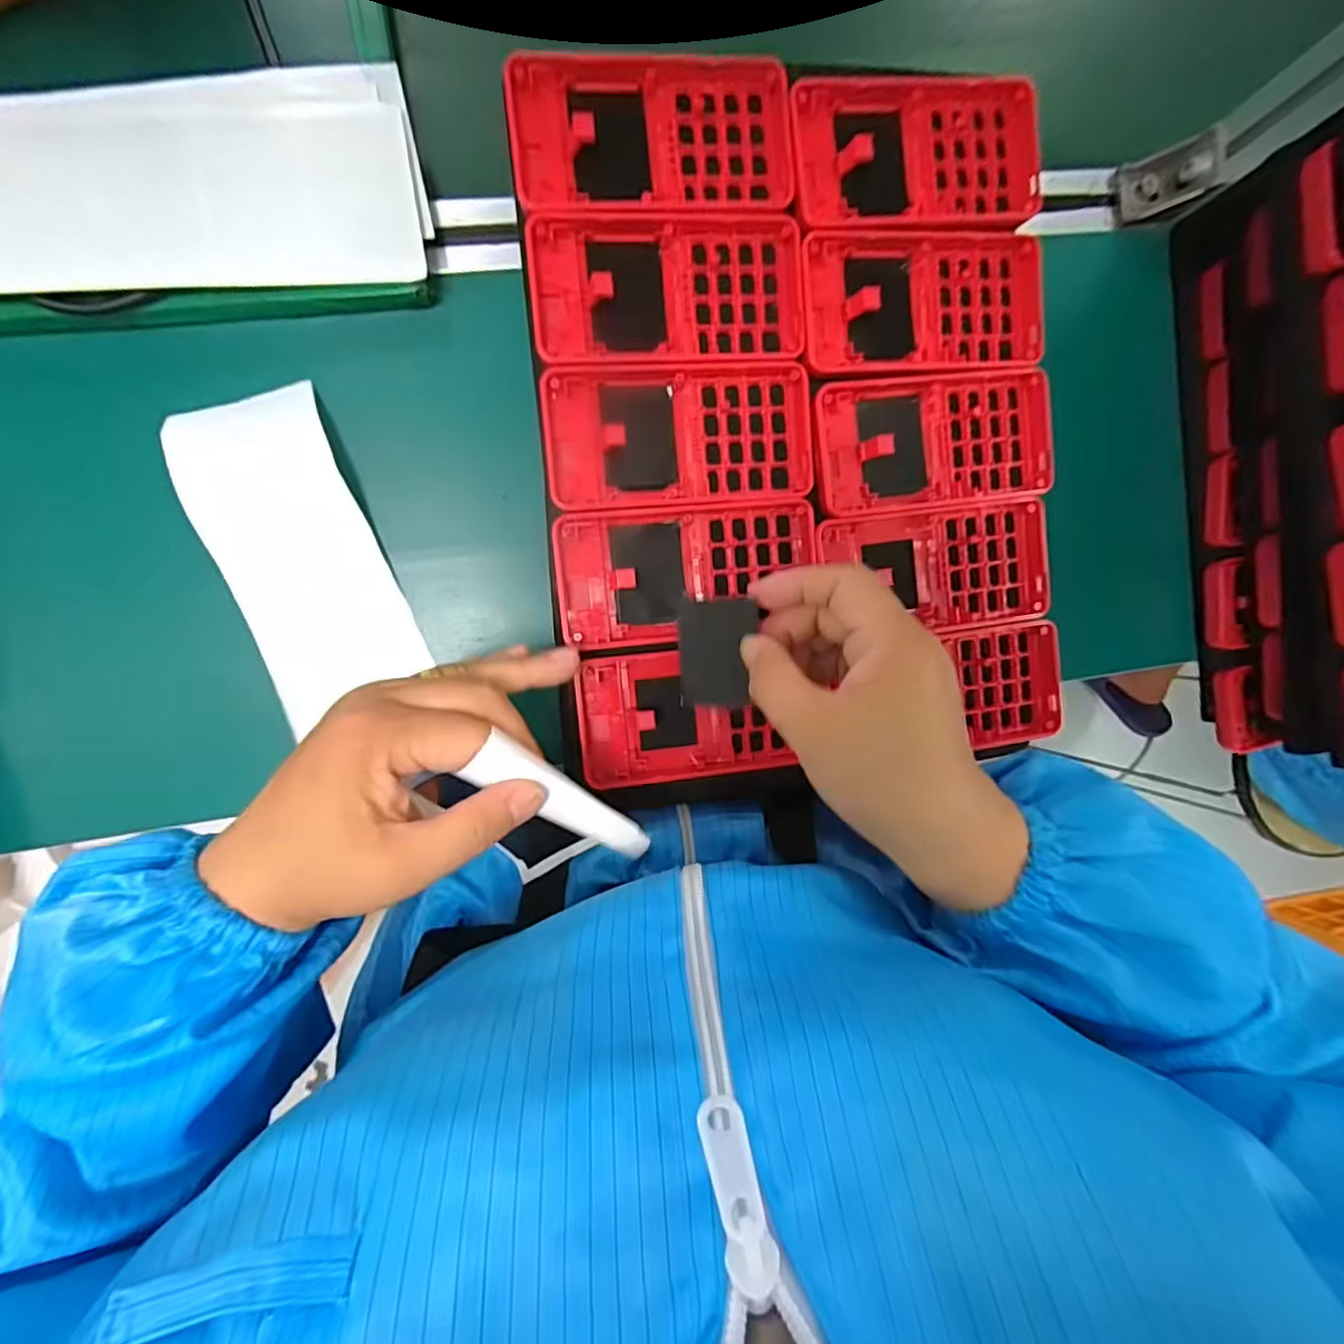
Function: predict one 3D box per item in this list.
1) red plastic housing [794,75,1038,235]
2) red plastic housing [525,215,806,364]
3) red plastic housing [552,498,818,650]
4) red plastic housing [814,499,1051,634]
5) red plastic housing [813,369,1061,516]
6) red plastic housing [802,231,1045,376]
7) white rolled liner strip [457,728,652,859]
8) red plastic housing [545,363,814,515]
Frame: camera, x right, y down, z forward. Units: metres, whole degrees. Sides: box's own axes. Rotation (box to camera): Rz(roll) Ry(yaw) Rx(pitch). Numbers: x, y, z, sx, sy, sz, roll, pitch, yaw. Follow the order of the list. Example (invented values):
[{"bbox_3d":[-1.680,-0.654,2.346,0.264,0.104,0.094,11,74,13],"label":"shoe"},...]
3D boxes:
[{"bbox_3d":[0.117,-0.247,0.291,0.127,0.016,0.070,-7,96,-8],"label":"red plastic housing"},{"bbox_3d":[-0.001,-0.174,0.275,0.122,0.011,0.062,-6,96,-8],"label":"red plastic housing"},{"bbox_3d":[0.008,-0.047,0.288,0.121,0.010,0.063,-6,96,-8],"label":"red plastic housing"},{"bbox_3d":[0.132,-0.051,0.306,0.121,0.011,0.061,-7,96,-8],"label":"red plastic housing"},{"bbox_3d":[0.130,-0.114,0.300,0.123,0.019,0.062,-8,96,-8],"label":"red plastic housing"},{"bbox_3d":[0.122,-0.180,0.294,0.123,0.016,0.063,-7,96,-8],"label":"red plastic housing"},{"bbox_3d":[-0.042,0.052,0.240,0.082,0.006,0.018,39,88,-27],"label":"white rolled liner strip"},{"bbox_3d":[0.004,-0.110,0.284,0.121,0.012,0.062,-6,96,-8],"label":"red plastic housing"}]

